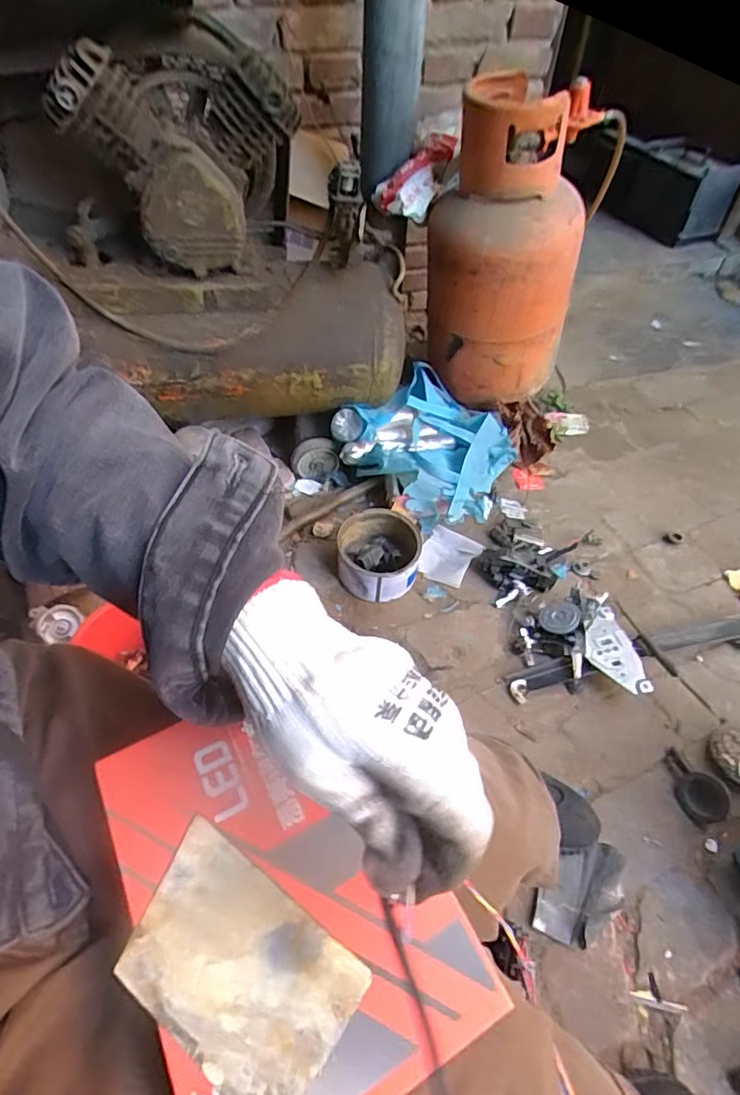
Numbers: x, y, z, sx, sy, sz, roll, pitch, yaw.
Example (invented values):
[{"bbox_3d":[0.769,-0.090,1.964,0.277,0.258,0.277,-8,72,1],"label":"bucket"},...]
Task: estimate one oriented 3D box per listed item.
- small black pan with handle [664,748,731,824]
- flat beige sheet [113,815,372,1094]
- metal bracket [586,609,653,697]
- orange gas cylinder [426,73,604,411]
[{"bbox_3d":[0.469,0.343,0.800,0.055,0.046,0.105,-18,54,-16],"label":"small black pan with handle"},{"bbox_3d":[-0.067,0.205,0.272,0.114,0.004,0.072,31,57,19],"label":"flat beige sheet"},{"bbox_3d":[0.400,0.176,0.909,0.082,0.035,0.149,-13,53,-12],"label":"metal bracket"},{"bbox_3d":[0.294,-0.620,1.205,0.285,0.585,0.346,13,52,9],"label":"orange gas cylinder"}]

